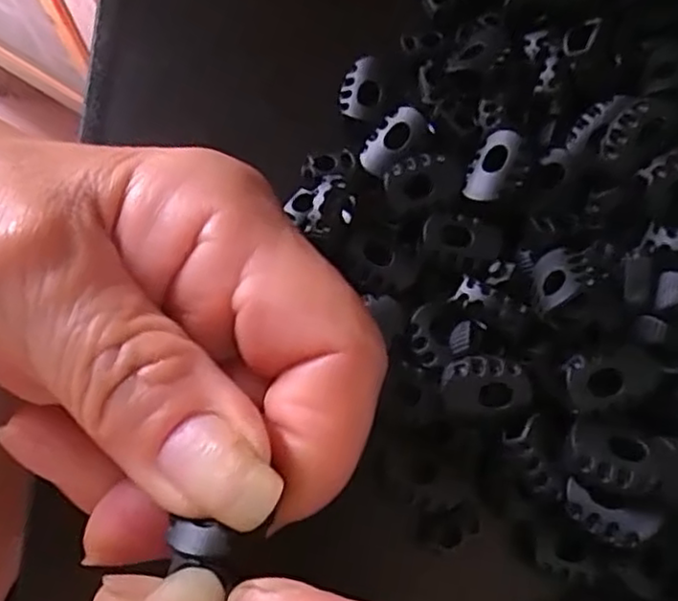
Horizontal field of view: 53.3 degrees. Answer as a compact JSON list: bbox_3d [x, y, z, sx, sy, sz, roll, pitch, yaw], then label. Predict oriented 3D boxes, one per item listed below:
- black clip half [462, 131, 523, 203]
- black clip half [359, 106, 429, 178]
[{"bbox_3d":[0.040,-0.035,0.179,0.009,0.006,0.020,26,74,4],"label":"black clip half"},{"bbox_3d":[0.016,-0.044,0.189,0.014,0.009,0.020,36,75,7],"label":"black clip half"}]

